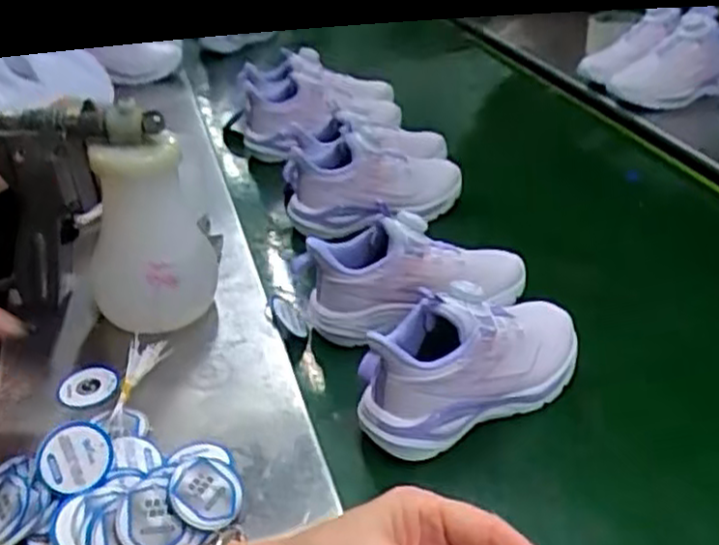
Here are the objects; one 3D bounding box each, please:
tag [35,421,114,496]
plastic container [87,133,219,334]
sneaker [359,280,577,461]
[{"bbox_3d":[-0.192,0.124,0.516,0.049,0.011,0.046,0,66,0],"label":"tag"},{"bbox_3d":[-0.176,-0.019,0.644,0.104,0.172,0.090,-15,39,-16],"label":"plastic container"},{"bbox_3d":[0.094,0.059,0.600,0.212,0.094,0.076,-20,41,-22],"label":"sneaker"}]

